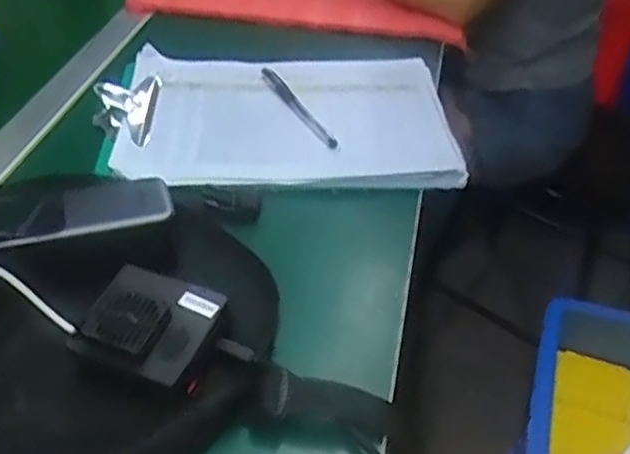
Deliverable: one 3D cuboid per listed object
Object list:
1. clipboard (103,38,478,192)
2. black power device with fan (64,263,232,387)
[{"bbox_3d":[-0.039,-0.125,0.734,0.328,0.019,0.275,-1,41,-7],"label":"clipboard"},{"bbox_3d":[-0.103,0.067,0.472,0.076,0.044,0.071,14,41,14],"label":"black power device with fan"}]

